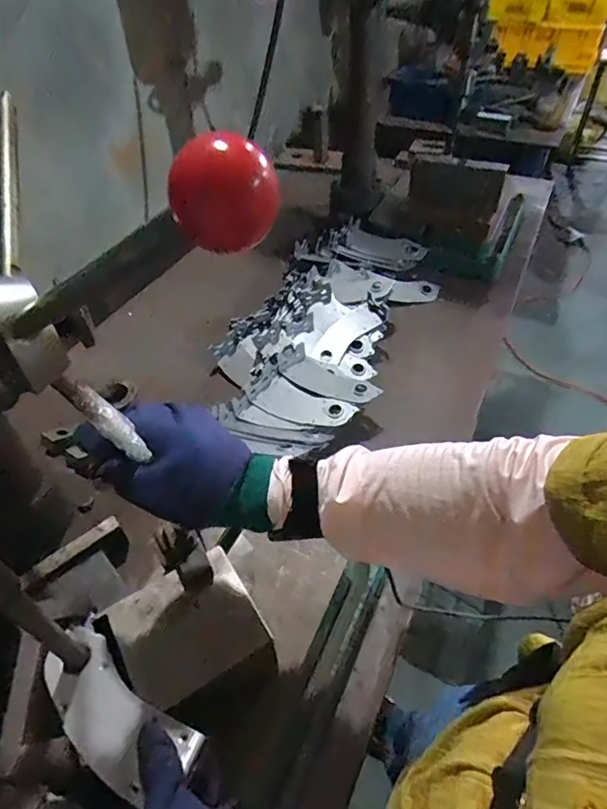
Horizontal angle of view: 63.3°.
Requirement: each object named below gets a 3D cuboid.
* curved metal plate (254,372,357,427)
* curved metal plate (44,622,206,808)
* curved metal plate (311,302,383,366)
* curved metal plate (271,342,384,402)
[{"bbox_3d":[0.000,0.002,0.826,0.162,0.019,0.070,25,53,22],"label":"curved metal plate"},{"bbox_3d":[-0.169,0.266,0.430,0.172,0.021,0.067,26,53,29],"label":"curved metal plate"},{"bbox_3d":[0.077,-0.135,0.945,0.073,0.013,0.158,34,69,28],"label":"curved metal plate"},{"bbox_3d":[0.039,-0.052,0.860,0.195,0.028,0.073,26,53,23],"label":"curved metal plate"}]

